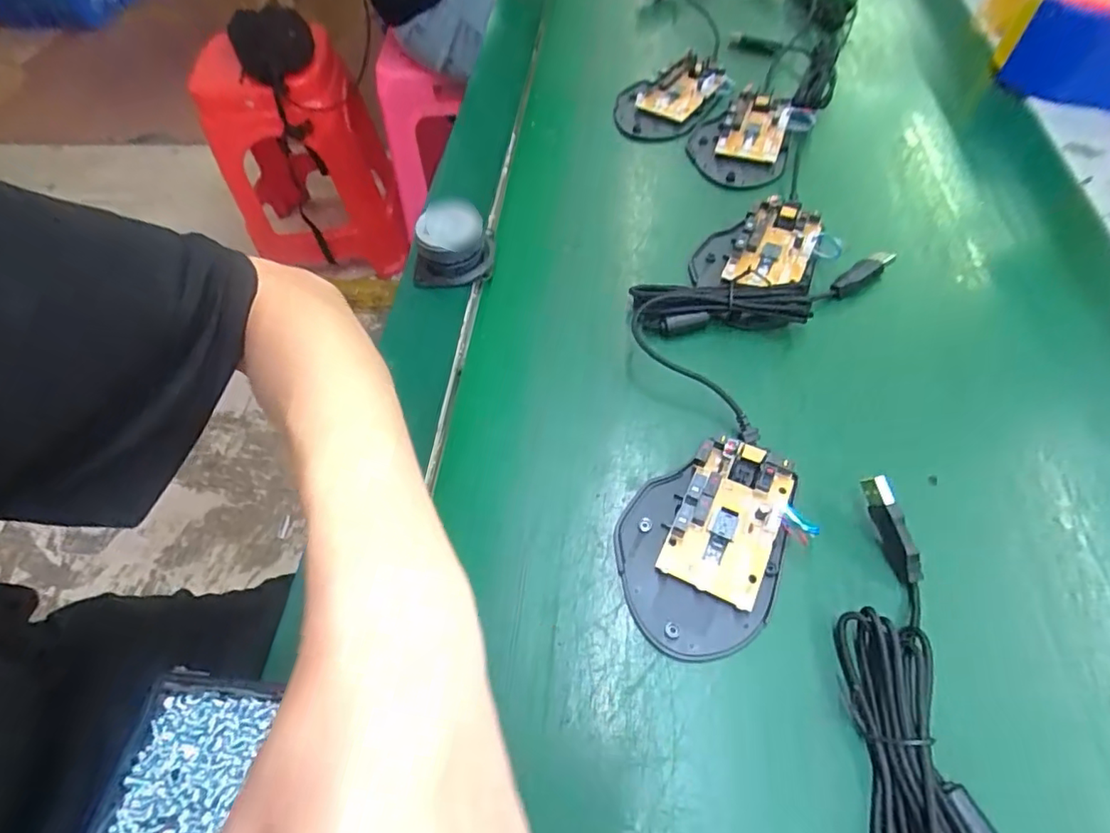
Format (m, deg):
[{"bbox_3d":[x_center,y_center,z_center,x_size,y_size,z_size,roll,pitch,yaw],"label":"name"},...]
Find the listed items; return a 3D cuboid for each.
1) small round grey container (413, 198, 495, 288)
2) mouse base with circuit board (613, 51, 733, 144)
[{"bbox_3d":[-0.064,-0.109,0.355,0.044,0.033,0.043,4,58,4],"label":"small round grey container"},{"bbox_3d":[0.088,-0.253,0.446,0.067,0.022,0.095,36,69,22],"label":"mouse base with circuit board"}]

